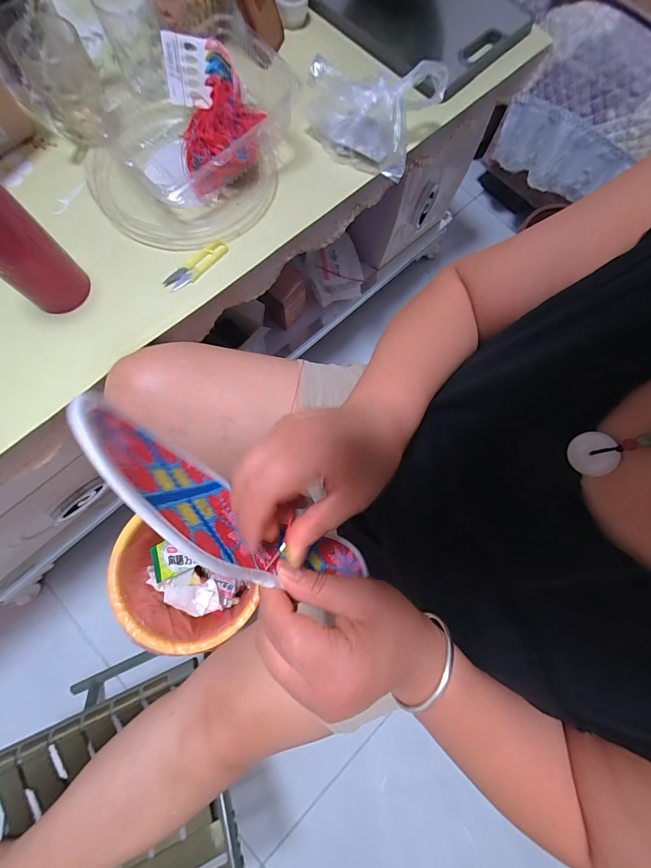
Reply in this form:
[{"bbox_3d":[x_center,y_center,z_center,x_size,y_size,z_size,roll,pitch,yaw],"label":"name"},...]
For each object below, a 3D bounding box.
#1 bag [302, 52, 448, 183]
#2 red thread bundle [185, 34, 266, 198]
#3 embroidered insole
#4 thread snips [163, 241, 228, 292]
[{"bbox_3d":[0.066,-0.447,0.464,0.148,0.075,0.136,30,77,4],"label":"bag"},{"bbox_3d":[-0.130,-0.390,0.439,0.096,0.063,0.186,0,77,-3],"label":"red thread bundle"},{"bbox_3d":[-0.040,0.057,0.219,0.025,0.239,0.082,-39,43,7],"label":"embroidered insole"},{"bbox_3d":[-0.162,-0.213,0.434,0.093,0.007,0.027,-37,81,-11],"label":"thread snips"}]

